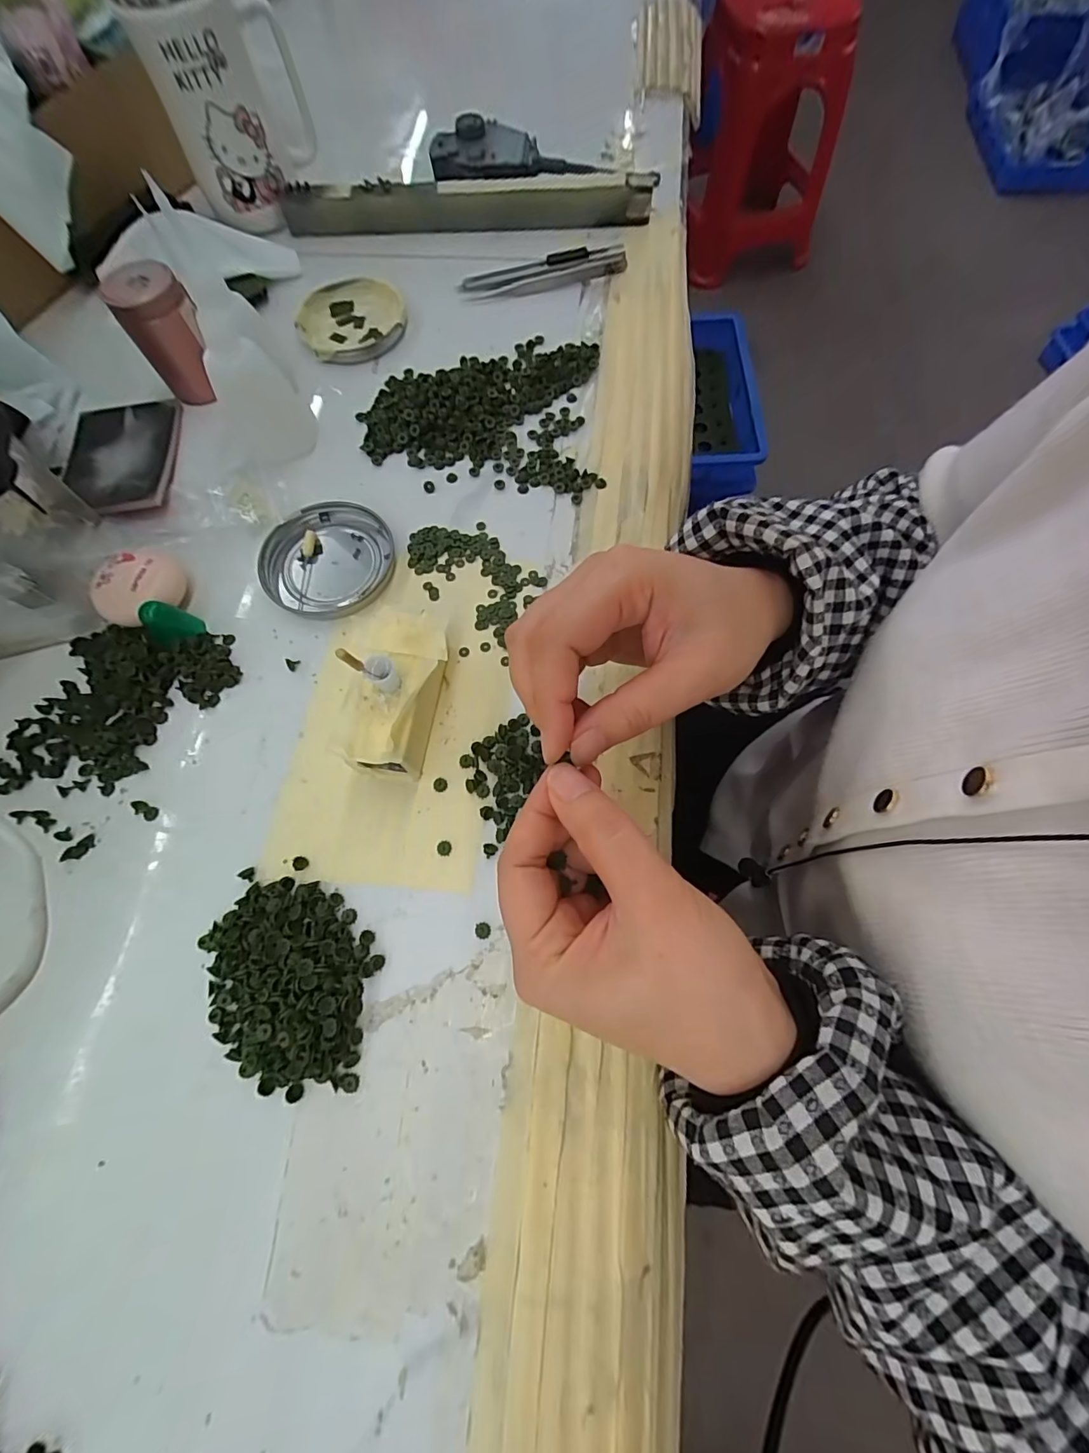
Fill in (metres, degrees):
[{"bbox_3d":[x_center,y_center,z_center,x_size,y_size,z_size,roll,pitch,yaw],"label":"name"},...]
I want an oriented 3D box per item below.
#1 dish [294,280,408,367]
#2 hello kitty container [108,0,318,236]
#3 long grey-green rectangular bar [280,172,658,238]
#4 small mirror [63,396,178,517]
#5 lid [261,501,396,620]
[{"bbox_3d":[-0.146,-0.306,0.379,0.077,0.009,0.082,0,71,1],"label":"dish"},{"bbox_3d":[-0.231,-0.468,0.366,0.098,0.142,0.065,-19,71,-6],"label":"hello kitty container"},{"bbox_3d":[-0.062,-0.420,0.407,0.293,0.026,0.019,-3,71,0],"label":"long grey-green rectangular bar"},{"bbox_3d":[-0.285,-0.181,0.338,0.072,0.009,0.101,-9,71,-2],"label":"small mirror"},{"bbox_3d":[-0.130,-0.101,0.306,0.071,0.009,0.078,0,71,1],"label":"lid"}]

